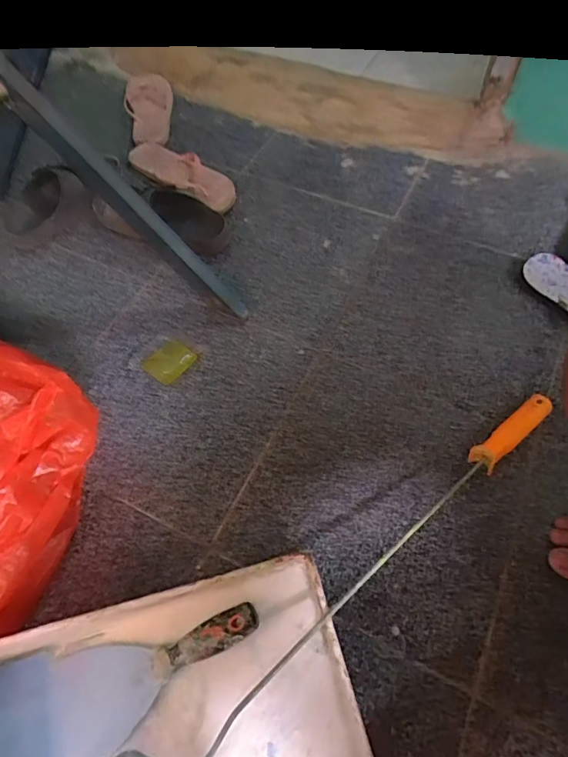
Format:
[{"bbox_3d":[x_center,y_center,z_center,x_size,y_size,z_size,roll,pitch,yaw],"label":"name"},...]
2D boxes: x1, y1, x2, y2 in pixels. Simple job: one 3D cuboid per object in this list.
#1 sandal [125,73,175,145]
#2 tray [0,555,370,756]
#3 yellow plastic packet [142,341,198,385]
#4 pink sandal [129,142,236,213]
[{"bbox_3d":[-0.281,-0.564,0.949,0.095,0.033,0.222,-9,59,-5],"label":"sandal"},{"bbox_3d":[-0.108,0.339,0.389,0.355,0.074,0.275,-14,59,-7],"label":"tray"},{"bbox_3d":[-0.163,-0.025,0.652,0.052,0.004,0.063,32,64,19],"label":"yellow plastic packet"},{"bbox_3d":[-0.199,-0.383,0.843,0.270,0.033,0.089,35,65,20],"label":"pink sandal"}]

